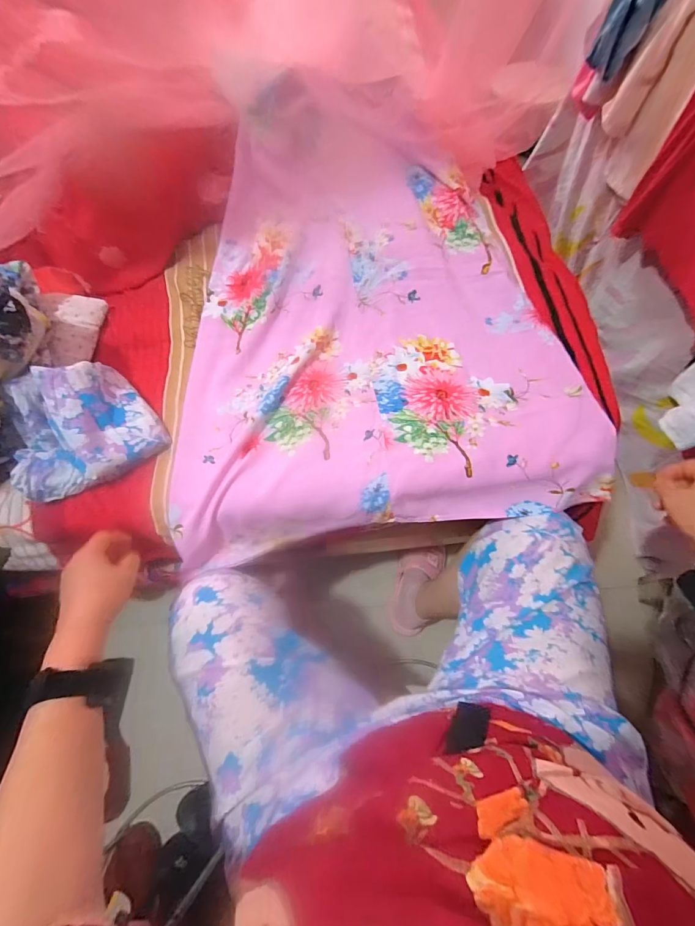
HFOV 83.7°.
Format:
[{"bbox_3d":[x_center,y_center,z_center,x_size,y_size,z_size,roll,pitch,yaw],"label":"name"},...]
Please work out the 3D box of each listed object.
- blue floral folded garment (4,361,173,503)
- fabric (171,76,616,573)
[{"bbox_3d":[-0.357,-0.049,0.506,0.176,0.093,0.146,-29,67,-12],"label":"blue floral folded garment"},{"bbox_3d":[0.022,-0.240,0.580,0.603,0.263,0.641,-8,64,-3],"label":"fabric"}]

